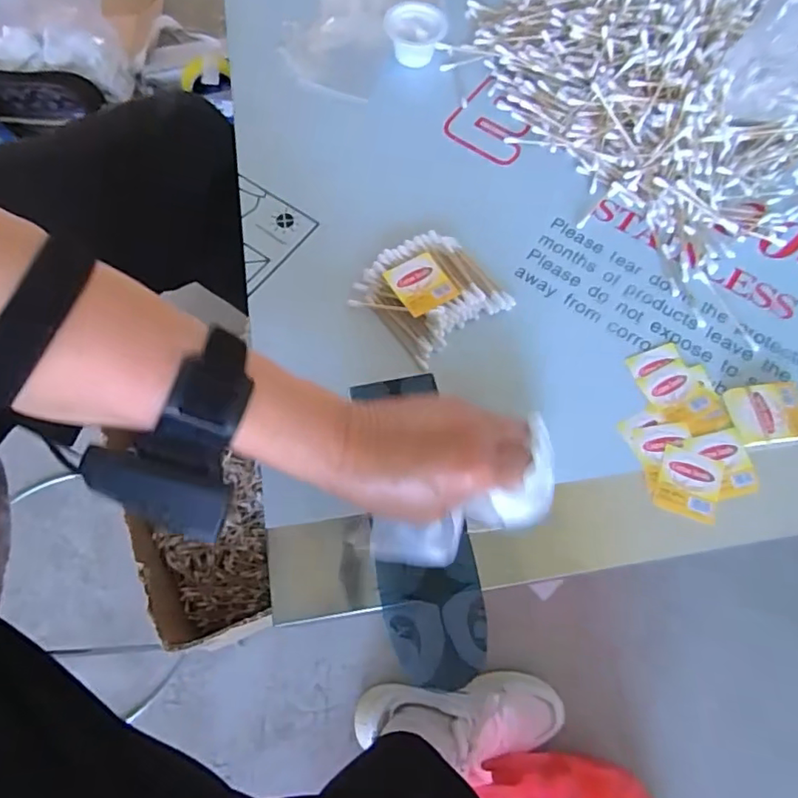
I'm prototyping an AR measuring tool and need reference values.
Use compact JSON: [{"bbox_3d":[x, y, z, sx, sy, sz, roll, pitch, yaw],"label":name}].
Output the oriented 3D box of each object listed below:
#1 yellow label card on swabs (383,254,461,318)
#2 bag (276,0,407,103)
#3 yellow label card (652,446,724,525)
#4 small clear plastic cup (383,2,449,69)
[{"bbox_3d":[0.017,-0.082,0.395,0.039,0.004,0.043,-30,72,-13],"label":"yellow label card on swabs"},{"bbox_3d":[-0.051,-0.339,0.509,0.091,0.013,0.137,17,68,5],"label":"bag"},{"bbox_3d":[0.191,0.055,0.364,0.039,0.004,0.043,19,68,6],"label":"yellow label card"},{"bbox_3d":[0.014,-0.325,0.493,0.049,0.024,0.050,1,68,-2],"label":"small clear plastic cup"}]

